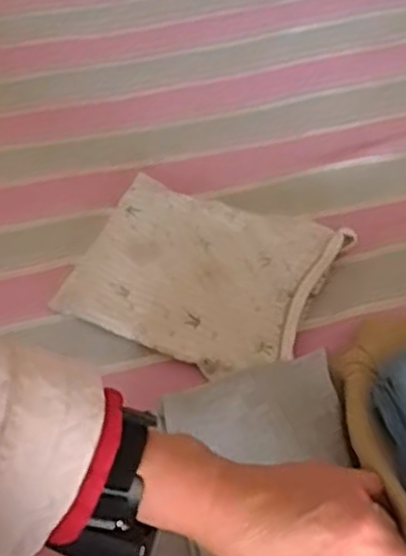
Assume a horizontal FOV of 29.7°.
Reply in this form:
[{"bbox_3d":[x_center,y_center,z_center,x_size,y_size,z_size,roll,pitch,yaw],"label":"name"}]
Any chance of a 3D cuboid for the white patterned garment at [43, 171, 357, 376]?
[{"bbox_3d":[-0.004,0.000,0.698,0.215,0.045,0.176,21,56,18],"label":"white patterned garment"}]

